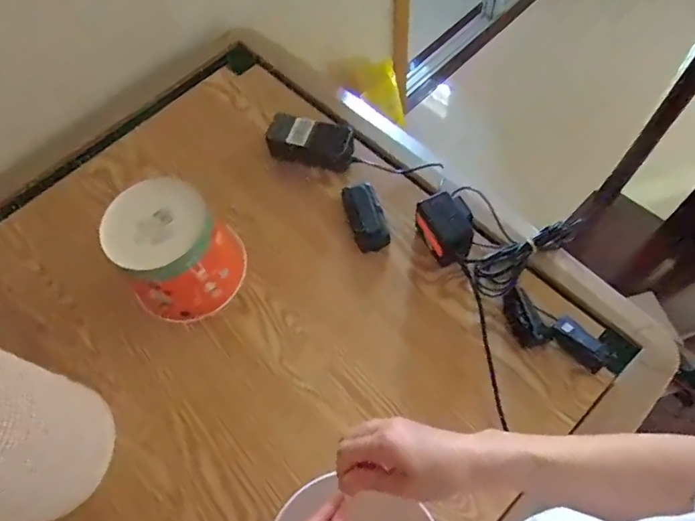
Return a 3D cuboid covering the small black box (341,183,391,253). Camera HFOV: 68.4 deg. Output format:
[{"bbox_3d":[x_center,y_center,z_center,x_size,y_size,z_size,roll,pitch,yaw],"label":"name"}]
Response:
[{"bbox_3d":[0.026,-0.066,0.754,0.051,0.024,0.107,-17,76,-5],"label":"small black box"}]

